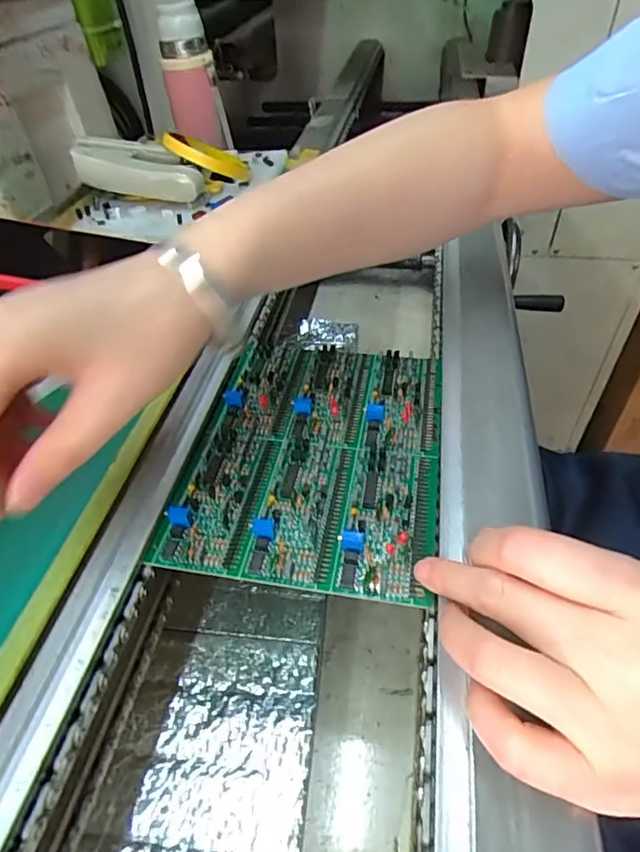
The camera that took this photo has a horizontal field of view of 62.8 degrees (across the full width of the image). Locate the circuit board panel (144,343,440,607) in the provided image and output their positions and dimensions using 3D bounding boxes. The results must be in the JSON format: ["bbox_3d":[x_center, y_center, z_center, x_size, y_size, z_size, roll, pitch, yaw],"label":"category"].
[{"bbox_3d":[-0.002,0.011,0.280,0.125,0.010,0.160,8,46,5],"label":"circuit board panel"}]

